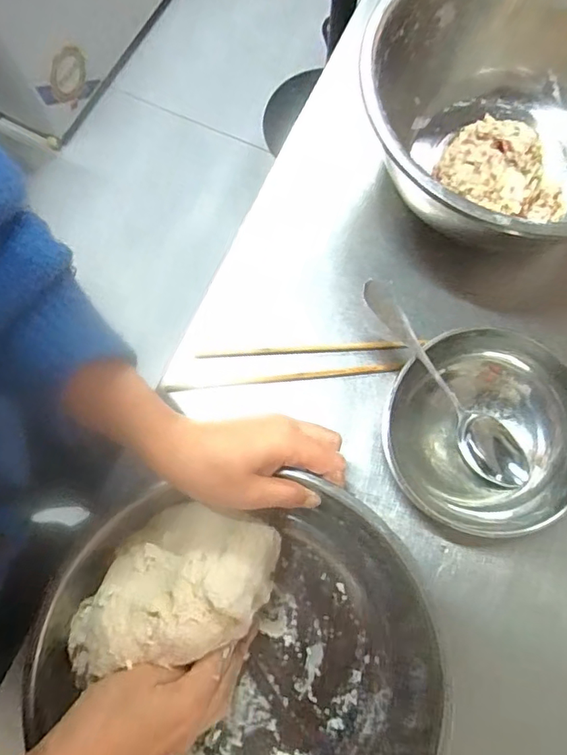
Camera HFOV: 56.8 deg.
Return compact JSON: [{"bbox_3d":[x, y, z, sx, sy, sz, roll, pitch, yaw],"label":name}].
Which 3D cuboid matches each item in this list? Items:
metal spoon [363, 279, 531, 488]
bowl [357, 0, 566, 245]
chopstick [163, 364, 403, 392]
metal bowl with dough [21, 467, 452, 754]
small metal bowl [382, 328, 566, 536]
[{"bbox_3d":[0.123,0.007,0.406,0.038,0.030,0.195,-44,102,-10],"label":"metal spoon"},{"bbox_3d":[0.200,-0.224,0.461,0.262,0.119,0.278,0,75,0],"label":"bowl"},{"bbox_3d":[-0.001,0.000,0.464,0.206,0.009,0.007,-5,75,-1],"label":"chopstick"},{"bbox_3d":[-0.030,0.202,0.361,0.233,0.087,0.233,-6,75,-1],"label":"metal bowl with dough"},{"bbox_3d":[0.159,0.043,0.418,0.140,0.064,0.148,0,75,0],"label":"small metal bowl"}]

